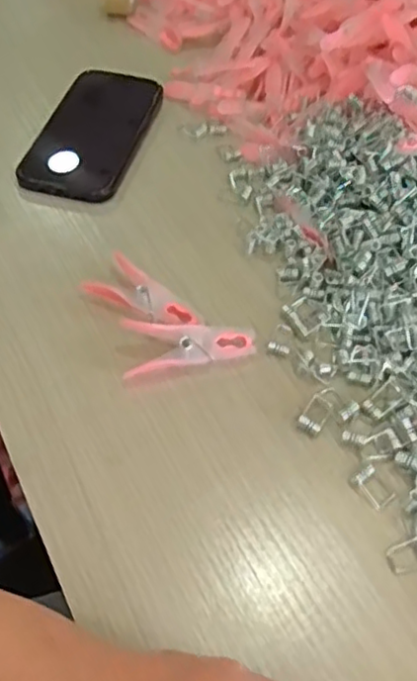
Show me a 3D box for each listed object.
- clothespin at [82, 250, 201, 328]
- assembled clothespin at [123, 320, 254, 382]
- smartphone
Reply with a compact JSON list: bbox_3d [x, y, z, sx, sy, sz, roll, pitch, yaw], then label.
[{"bbox_3d":[-0.043,-0.026,0.410,0.074,0.013,0.031,37,60,23],"label":"clothespin"},{"bbox_3d":[-0.011,0.003,0.388,0.076,0.019,0.030,-3,53,-5],"label":"assembled clothespin"},{"bbox_3d":[-0.089,-0.168,0.516,0.075,0.010,0.155,14,52,3],"label":"smartphone"}]

